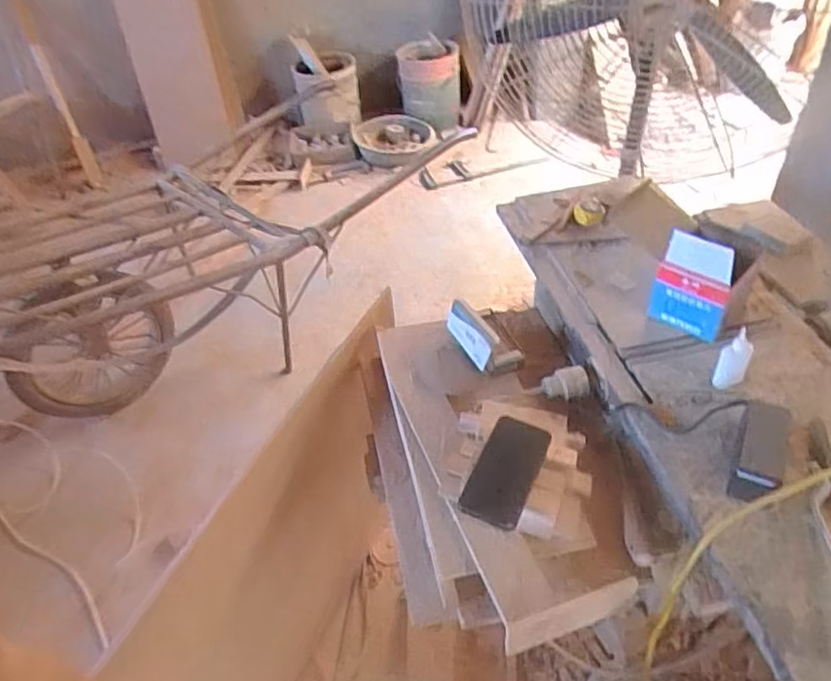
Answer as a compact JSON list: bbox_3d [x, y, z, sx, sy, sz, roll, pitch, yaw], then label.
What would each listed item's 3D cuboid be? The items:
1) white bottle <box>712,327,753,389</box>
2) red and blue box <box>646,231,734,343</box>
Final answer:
[{"bbox_3d":[0.432,0.025,0.837,0.035,0.098,0.026,23,50,28],"label":"white bottle"},{"bbox_3d":[0.405,-0.076,0.910,0.103,0.162,0.017,29,53,32],"label":"red and blue box"}]

